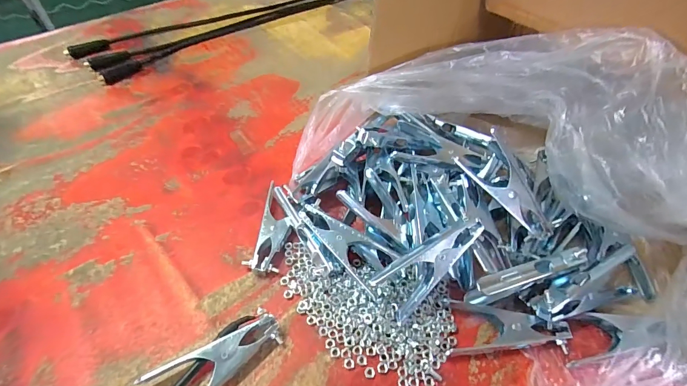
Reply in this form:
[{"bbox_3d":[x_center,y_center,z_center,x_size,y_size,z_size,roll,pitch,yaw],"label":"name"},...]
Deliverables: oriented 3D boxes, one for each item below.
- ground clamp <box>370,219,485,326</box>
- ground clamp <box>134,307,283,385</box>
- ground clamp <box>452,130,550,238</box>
[{"bbox_3d":[0.098,0.077,0.397,0.135,0.042,0.058,-49,57,15],"label":"ground clamp"},{"bbox_3d":[-0.125,0.171,0.354,0.130,0.025,0.055,-29,57,-23],"label":"ground clamp"},{"bbox_3d":[0.191,-0.003,0.410,0.037,0.048,0.130,-29,80,-22],"label":"ground clamp"}]

